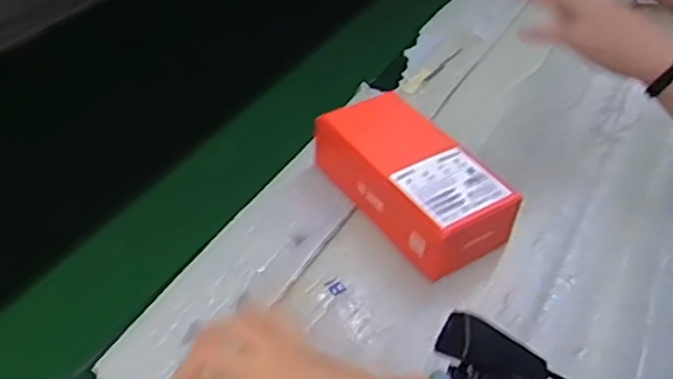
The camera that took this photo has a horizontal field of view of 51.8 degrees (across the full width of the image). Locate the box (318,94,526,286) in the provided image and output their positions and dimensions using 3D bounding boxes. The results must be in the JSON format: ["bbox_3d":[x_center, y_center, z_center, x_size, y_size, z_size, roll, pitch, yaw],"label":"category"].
[{"bbox_3d":[0.073,-0.011,0.639,0.095,0.064,0.185,-26,49,-27],"label":"box"}]

